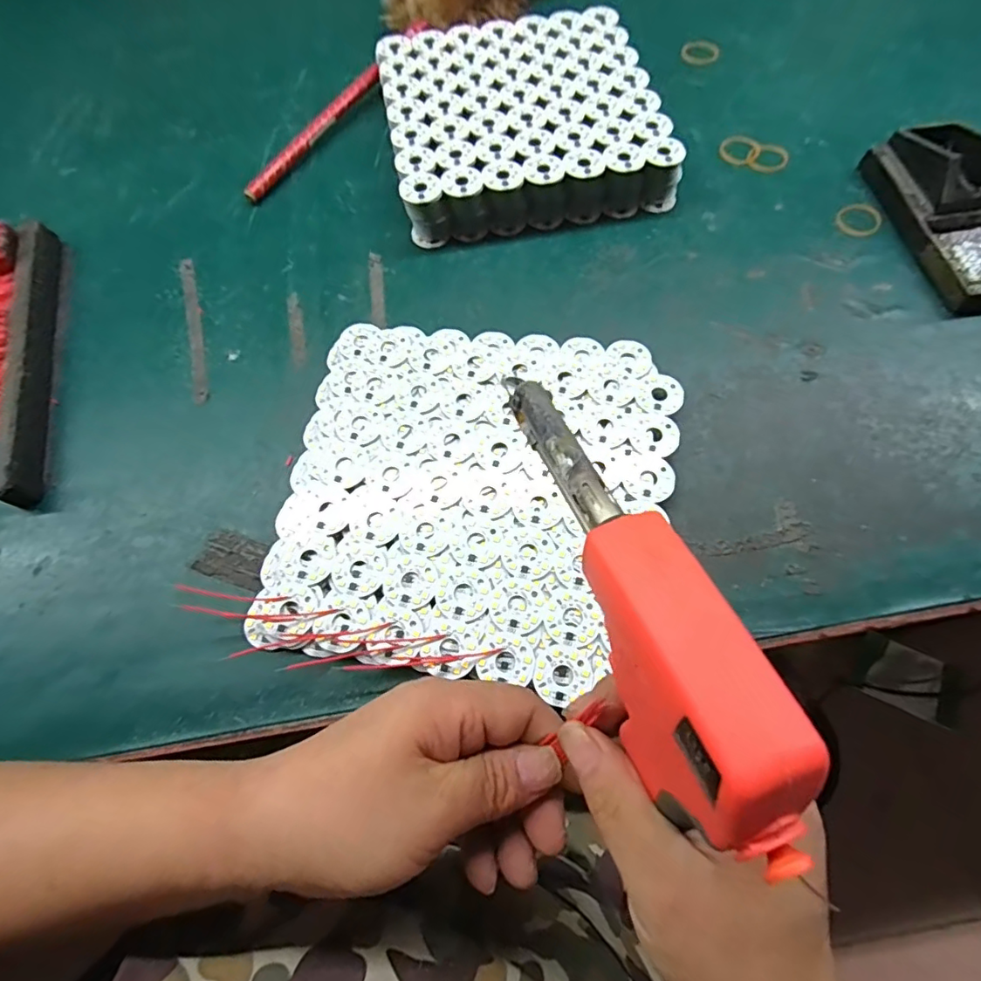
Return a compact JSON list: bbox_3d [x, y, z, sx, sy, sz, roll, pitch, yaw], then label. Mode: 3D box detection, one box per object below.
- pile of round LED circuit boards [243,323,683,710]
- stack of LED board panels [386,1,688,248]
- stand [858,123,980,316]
[{"bbox_3d":[-0.010,-0.003,0.333,0.225,0.017,0.223,9,67,6],"label":"pile of round LED circuit boards"},{"bbox_3d":[0.024,-0.313,0.448,0.210,0.040,0.210,-10,66,-3],"label":"stack of LED board panels"},{"bbox_3d":[0.356,-0.208,0.394,0.085,0.039,0.161,-7,66,-1],"label":"stand"}]

